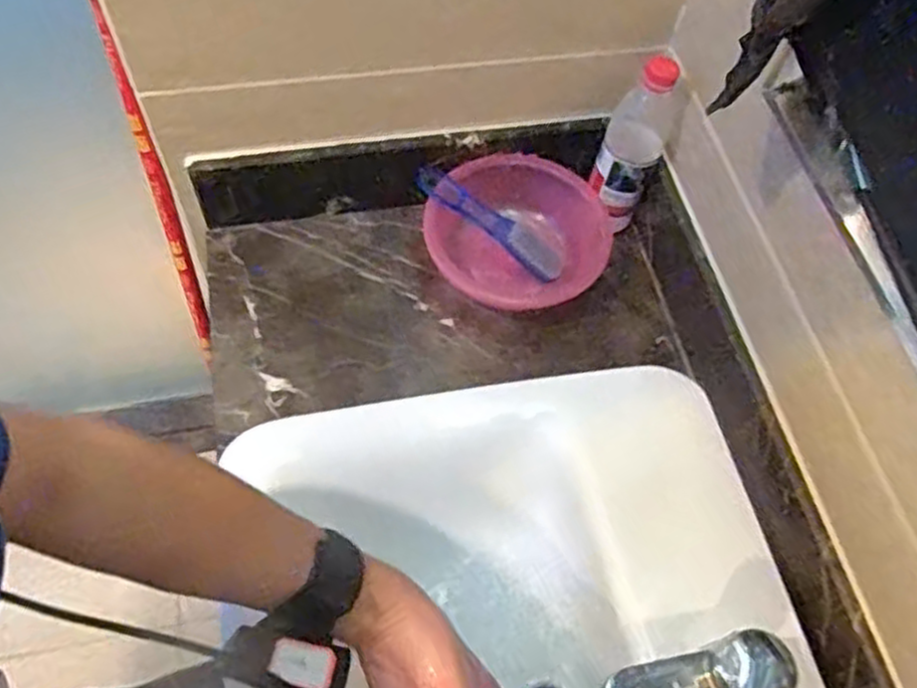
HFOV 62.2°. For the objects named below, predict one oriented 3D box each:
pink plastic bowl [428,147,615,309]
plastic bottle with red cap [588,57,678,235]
[{"bbox_3d":[0.063,-0.123,0.833,0.178,0.073,0.175,2,60,-3],"label":"pink plastic bowl"},{"bbox_3d":[0.183,-0.213,0.803,0.058,0.204,0.069,19,61,7],"label":"plastic bottle with red cap"}]

